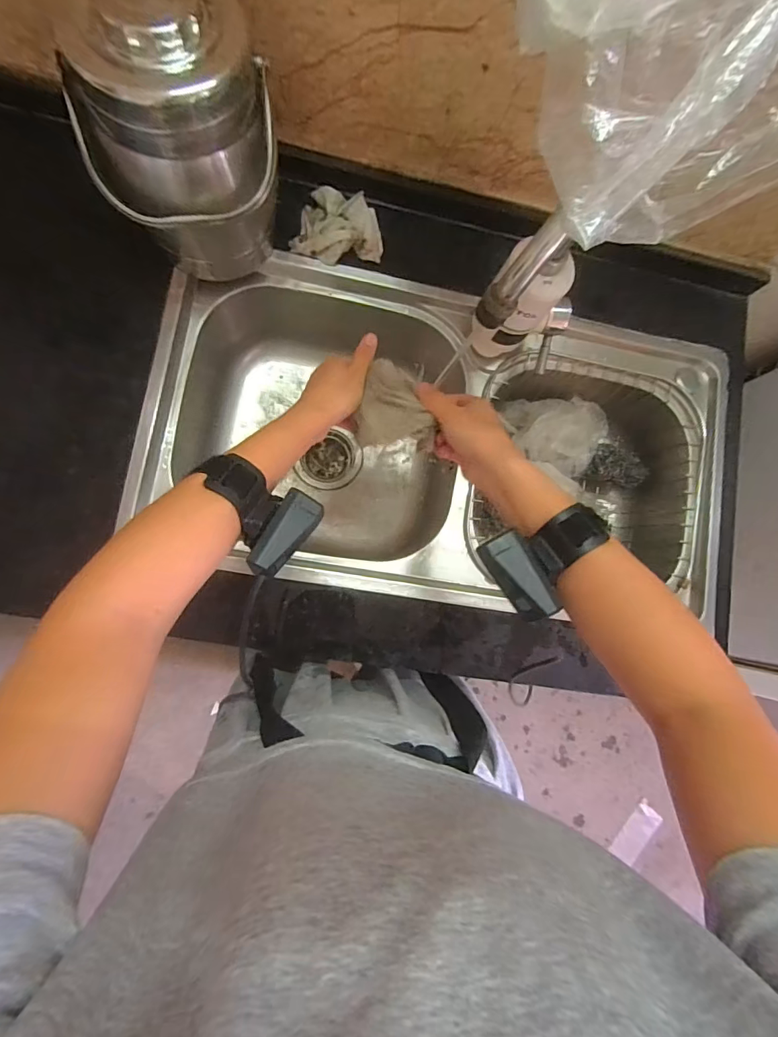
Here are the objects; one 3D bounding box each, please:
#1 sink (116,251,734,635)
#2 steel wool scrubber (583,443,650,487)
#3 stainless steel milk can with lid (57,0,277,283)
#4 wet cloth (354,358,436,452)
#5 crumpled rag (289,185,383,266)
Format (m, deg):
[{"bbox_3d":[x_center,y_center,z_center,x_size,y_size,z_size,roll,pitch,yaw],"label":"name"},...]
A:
[{"bbox_3d":[0.083,-0.088,0.668,0.745,0.192,0.397,8,83,-6],"label":"sink"},{"bbox_3d":[0.357,-0.084,0.723,0.082,0.035,0.066,18,82,-4],"label":"steel wool scrubber"},{"bbox_3d":[-0.193,-0.355,0.452,0.156,0.232,0.123,-14,86,-8],"label":"stainless steel milk can with lid"},{"bbox_3d":[0.007,-0.110,0.442,0.069,0.024,0.085,0,84,-7],"label":"wet cloth"},{"bbox_3d":[-0.057,-0.355,0.570,0.104,0.031,0.083,18,82,-4],"label":"crumpled rag"}]

